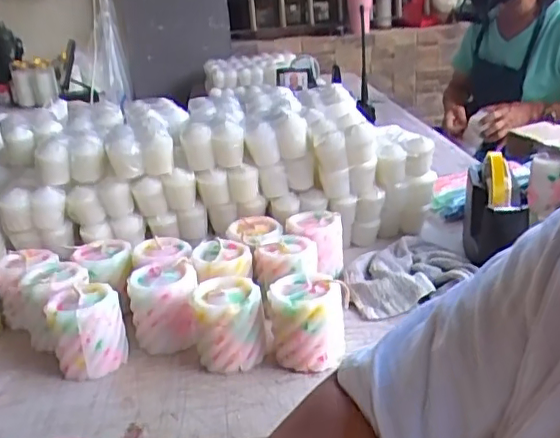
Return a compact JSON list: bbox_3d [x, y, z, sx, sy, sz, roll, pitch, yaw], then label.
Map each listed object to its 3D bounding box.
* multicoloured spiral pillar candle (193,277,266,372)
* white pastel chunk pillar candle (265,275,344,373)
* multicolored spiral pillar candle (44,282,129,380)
[{"bbox_3d":[-0.047,0.099,0.564,0.064,0.065,0.061,-6,22,-3],"label":"multicoloured spiral pillar candle"},{"bbox_3d":[0.026,0.096,0.559,0.068,0.069,0.066,-5,22,2],"label":"white pastel chunk pillar candle"},{"bbox_3d":[-0.182,0.108,0.559,0.064,0.080,0.052,-12,23,-17],"label":"multicolored spiral pillar candle"}]

